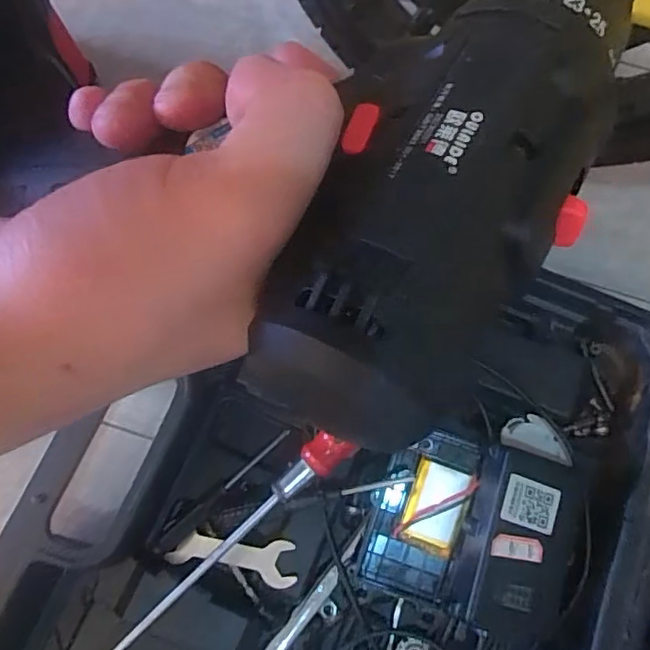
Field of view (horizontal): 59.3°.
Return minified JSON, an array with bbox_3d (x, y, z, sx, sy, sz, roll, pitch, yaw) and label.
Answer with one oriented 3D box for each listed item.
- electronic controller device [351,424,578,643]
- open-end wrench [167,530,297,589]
[{"bbox_3d":[0.088,0.120,0.332,0.119,0.048,0.103,18,73,4],"label":"electronic controller device"},{"bbox_3d":[-0.055,0.137,0.338,0.077,0.006,0.024,4,72,13],"label":"open-end wrench"}]

